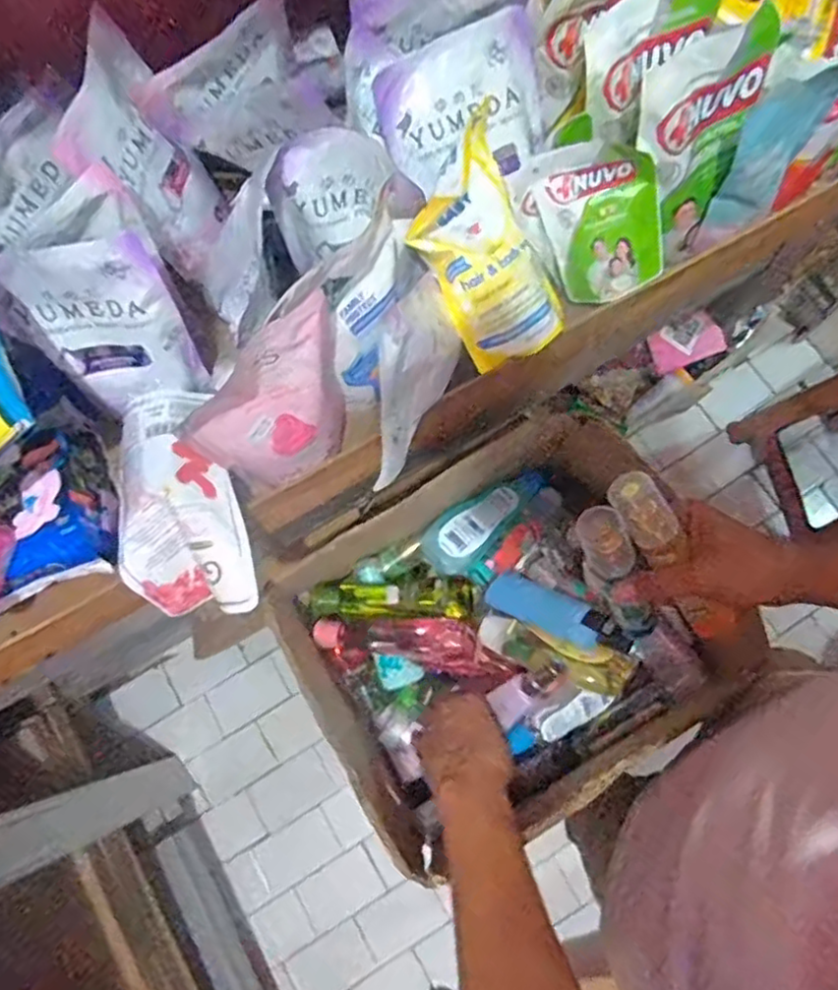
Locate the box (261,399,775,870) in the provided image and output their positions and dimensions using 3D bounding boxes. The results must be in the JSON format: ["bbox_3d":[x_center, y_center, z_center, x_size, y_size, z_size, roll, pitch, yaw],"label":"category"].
[{"bbox_3d":[0.079,0.131,0.665,0.355,0.204,0.314,-26,76,-5],"label":"box"}]

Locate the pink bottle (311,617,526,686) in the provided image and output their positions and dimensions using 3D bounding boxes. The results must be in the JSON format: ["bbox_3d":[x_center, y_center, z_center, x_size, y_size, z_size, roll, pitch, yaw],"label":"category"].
[{"bbox_3d":[-0.003,0.152,0.678,0.205,0.061,0.056,4,75,16],"label":"pink bottle"}]

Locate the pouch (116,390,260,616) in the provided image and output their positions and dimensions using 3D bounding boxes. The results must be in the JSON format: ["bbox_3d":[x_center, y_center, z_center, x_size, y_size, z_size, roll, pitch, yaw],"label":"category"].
[{"bbox_3d":[-0.195,0.013,0.553,0.106,0.074,0.183,-15,76,-2],"label":"pouch"}]

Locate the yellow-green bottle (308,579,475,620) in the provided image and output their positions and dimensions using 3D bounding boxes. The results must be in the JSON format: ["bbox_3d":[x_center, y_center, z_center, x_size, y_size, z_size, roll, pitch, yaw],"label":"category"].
[{"bbox_3d":[-0.026,0.108,0.697,0.164,0.048,0.041,0,76,2],"label":"yellow-green bottle"}]

